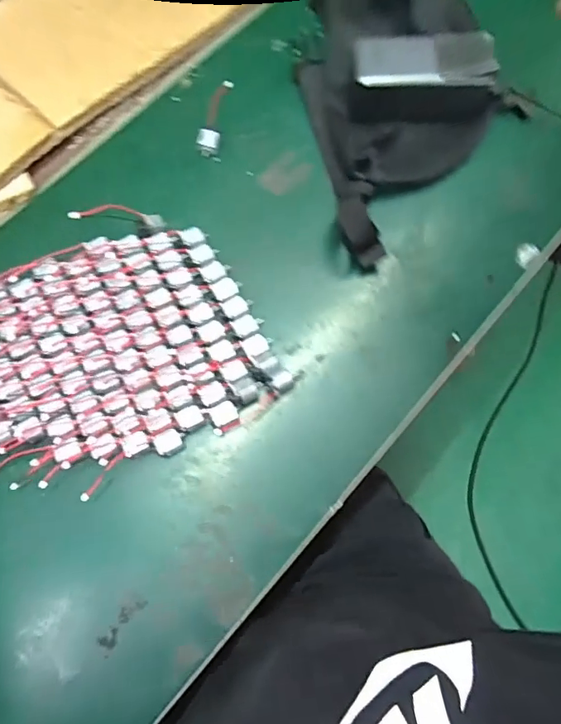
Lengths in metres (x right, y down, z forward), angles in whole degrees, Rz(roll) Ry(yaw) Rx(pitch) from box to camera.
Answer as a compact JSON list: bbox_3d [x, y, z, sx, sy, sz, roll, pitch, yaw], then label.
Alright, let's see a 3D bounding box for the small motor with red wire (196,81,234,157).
[{"bbox_3d":[-0.066,-0.248,0.481,0.021,0.014,0.094,8,73,3],"label":"small motor with red wire"}]

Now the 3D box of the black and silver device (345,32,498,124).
[{"bbox_3d":[0.134,-0.272,0.462,0.134,0.055,0.065,3,78,-4],"label":"black and silver device"}]

